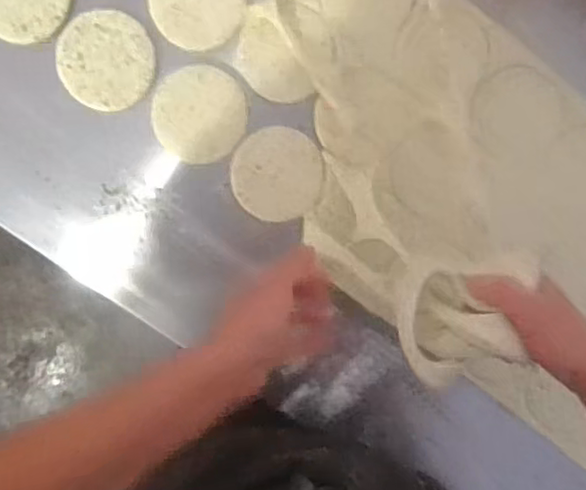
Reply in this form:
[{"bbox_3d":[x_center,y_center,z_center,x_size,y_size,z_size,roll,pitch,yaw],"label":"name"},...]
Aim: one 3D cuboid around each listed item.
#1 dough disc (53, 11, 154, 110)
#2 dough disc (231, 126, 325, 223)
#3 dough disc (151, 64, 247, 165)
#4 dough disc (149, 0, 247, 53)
[{"bbox_3d":[-0.188,-0.186,0.666,0.095,0.006,0.093,0,98,-3],"label":"dough disc"},{"bbox_3d":[-0.016,-0.074,0.693,0.093,0.011,0.095,-4,98,-2],"label":"dough disc"},{"bbox_3d":[-0.096,-0.135,0.680,0.093,0.006,0.094,0,98,-3],"label":"dough disc"},{"bbox_3d":[-0.095,-0.246,0.663,0.092,0.006,0.096,0,98,-3],"label":"dough disc"}]

